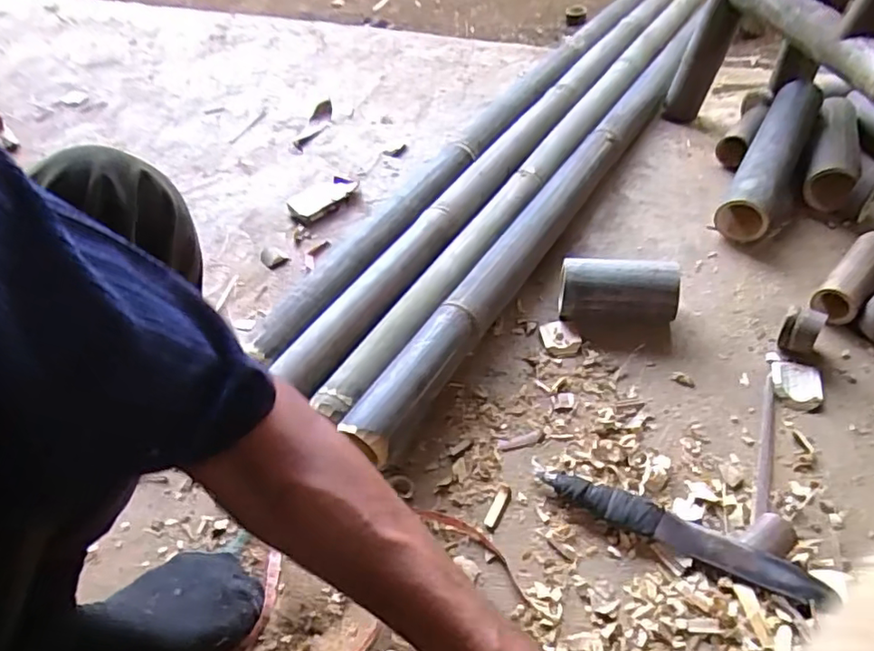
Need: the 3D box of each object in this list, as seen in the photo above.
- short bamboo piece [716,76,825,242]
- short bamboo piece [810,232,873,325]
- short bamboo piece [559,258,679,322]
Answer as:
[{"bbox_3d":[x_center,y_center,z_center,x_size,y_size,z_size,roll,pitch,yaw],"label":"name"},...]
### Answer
[{"bbox_3d":[0.538,-0.268,0.934,0.076,0.099,0.348,24,53,25],"label":"short bamboo piece"},{"bbox_3d":[0.551,-0.063,0.765,0.051,0.061,0.160,34,58,31],"label":"short bamboo piece"},{"bbox_3d":[0.235,-0.043,0.761,0.146,0.075,0.071,6,48,10],"label":"short bamboo piece"}]

